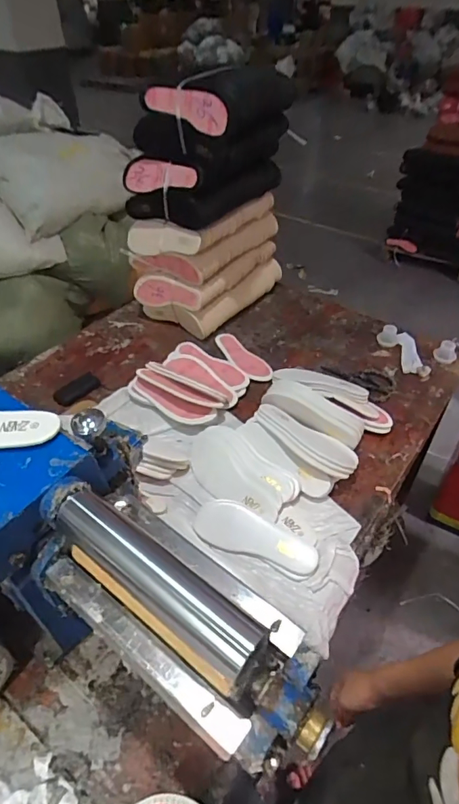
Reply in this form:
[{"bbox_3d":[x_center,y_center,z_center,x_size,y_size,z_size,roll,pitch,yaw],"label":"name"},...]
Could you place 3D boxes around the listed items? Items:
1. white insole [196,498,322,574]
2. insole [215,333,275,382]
[{"bbox_3d":[0.044,0.236,0.808,0.220,0.018,0.085,22,47,21],"label":"white insole"},{"bbox_3d":[0.032,-0.119,1.190,0.070,0.022,0.218,-25,49,-25],"label":"insole"}]

